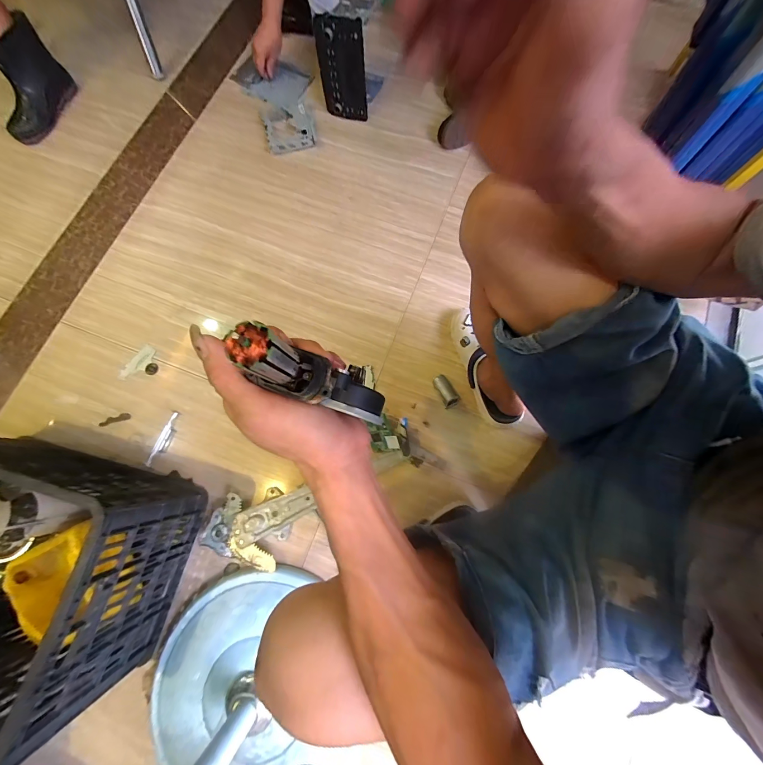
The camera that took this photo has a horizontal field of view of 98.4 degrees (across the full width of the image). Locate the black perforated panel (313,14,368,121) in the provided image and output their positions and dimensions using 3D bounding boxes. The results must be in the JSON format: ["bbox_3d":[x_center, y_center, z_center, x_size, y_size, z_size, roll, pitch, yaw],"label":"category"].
[{"bbox_3d":[-0.099,-0.796,0.846,0.120,0.223,0.020,10,75,2],"label":"black perforated panel"}]

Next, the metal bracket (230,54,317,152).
[{"bbox_3d":[-0.288,-0.775,0.924,0.212,0.049,0.282,-15,78,-2],"label":"metal bracket"}]

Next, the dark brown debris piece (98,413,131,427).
[{"bbox_3d":[-0.611,0.085,0.754,0.066,0.005,0.017,-19,79,-3],"label":"dark brown debris piece"}]

